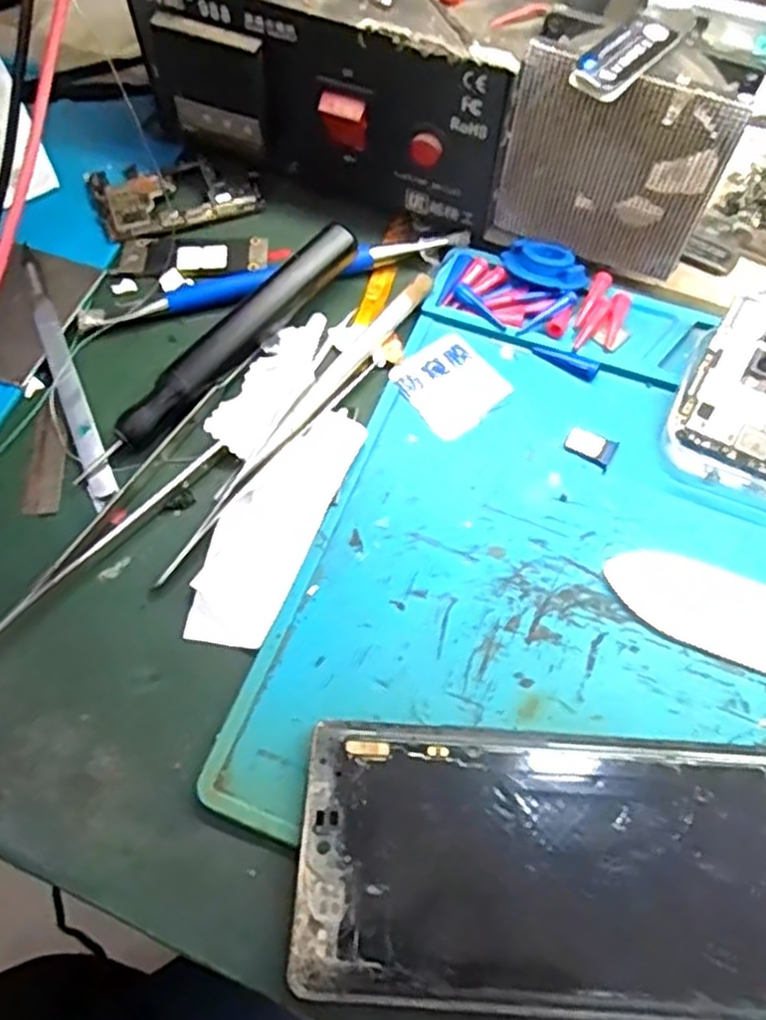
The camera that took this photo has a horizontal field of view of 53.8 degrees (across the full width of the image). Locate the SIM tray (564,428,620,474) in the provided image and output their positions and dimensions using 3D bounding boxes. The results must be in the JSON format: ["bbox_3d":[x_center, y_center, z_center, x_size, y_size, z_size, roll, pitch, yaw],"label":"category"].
[{"bbox_3d":[0.080,-0.025,0.288,0.018,0.004,0.014,27,68,13],"label":"SIM tray"}]

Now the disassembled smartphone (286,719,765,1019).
[{"bbox_3d":[0.058,0.103,0.220,0.162,0.013,0.074,2,65,2],"label":"disassembled smartphone"}]

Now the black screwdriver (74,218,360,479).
[{"bbox_3d":[-0.063,-0.064,0.296,0.015,0.021,0.139,39,71,18],"label":"black screwdriver"}]

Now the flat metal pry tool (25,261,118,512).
[{"bbox_3d":[-0.127,-0.053,0.300,0.009,0.005,0.118,-23,66,-9],"label":"flat metal pry tool"}]

